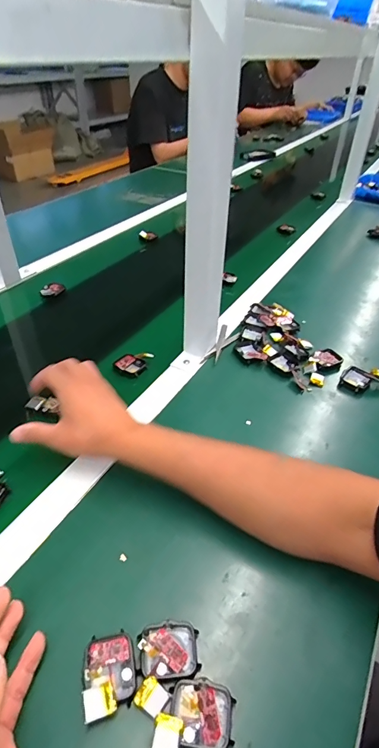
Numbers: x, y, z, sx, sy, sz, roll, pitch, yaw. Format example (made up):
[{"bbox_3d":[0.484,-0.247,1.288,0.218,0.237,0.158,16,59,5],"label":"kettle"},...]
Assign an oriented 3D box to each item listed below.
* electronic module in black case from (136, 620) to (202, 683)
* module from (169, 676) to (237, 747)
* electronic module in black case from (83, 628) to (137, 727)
[{"bbox_3d":[-0.016,0.215,0.309,0.045,0.014,0.038,-7,41,-11],"label":"electronic module in black case"},{"bbox_3d":[0.009,0.244,0.285,0.046,0.009,0.038,8,40,6],"label":"module"},{"bbox_3d":[-0.060,0.224,0.298,0.037,0.012,0.052,-7,41,-11],"label":"electronic module in black case"}]

